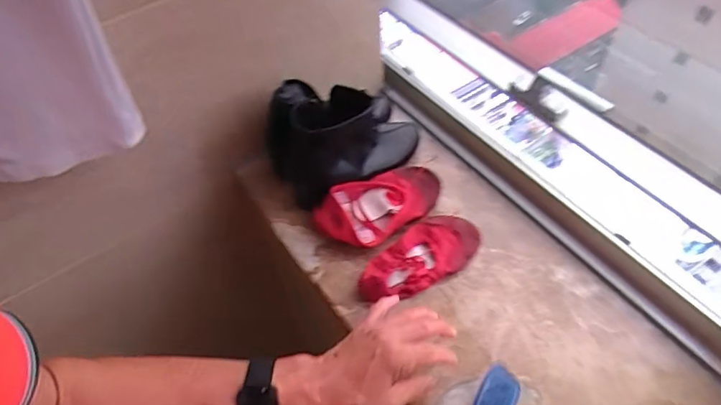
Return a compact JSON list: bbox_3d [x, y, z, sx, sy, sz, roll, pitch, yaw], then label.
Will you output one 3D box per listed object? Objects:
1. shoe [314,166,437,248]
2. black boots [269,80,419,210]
[{"bbox_3d":[0.027,0.006,0.637,0.164,0.050,0.080,-25,55,-14],"label":"shoe"},{"bbox_3d":[-0.012,-0.098,0.642,0.199,0.128,0.100,-38,59,-22],"label":"black boots"}]

